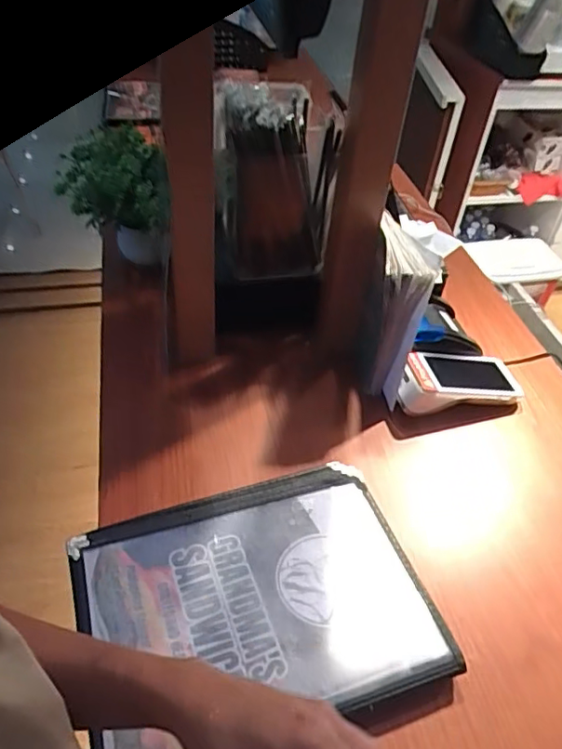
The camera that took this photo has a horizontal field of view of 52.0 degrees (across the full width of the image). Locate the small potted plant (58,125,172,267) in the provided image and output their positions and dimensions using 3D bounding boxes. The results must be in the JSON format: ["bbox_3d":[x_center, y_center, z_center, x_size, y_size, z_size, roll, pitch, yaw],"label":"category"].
[{"bbox_3d":[-0.252,-0.253,0.878,0.145,0.167,0.192,-7,45,-13],"label":"small potted plant"}]

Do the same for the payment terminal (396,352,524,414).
[{"bbox_3d":[0.234,0.004,0.764,0.173,0.049,0.077,-7,45,-13],"label":"payment terminal"}]

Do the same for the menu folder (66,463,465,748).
[{"bbox_3d":[-0.026,0.209,0.550,0.315,0.026,0.246,-11,46,-17],"label":"menu folder"}]

